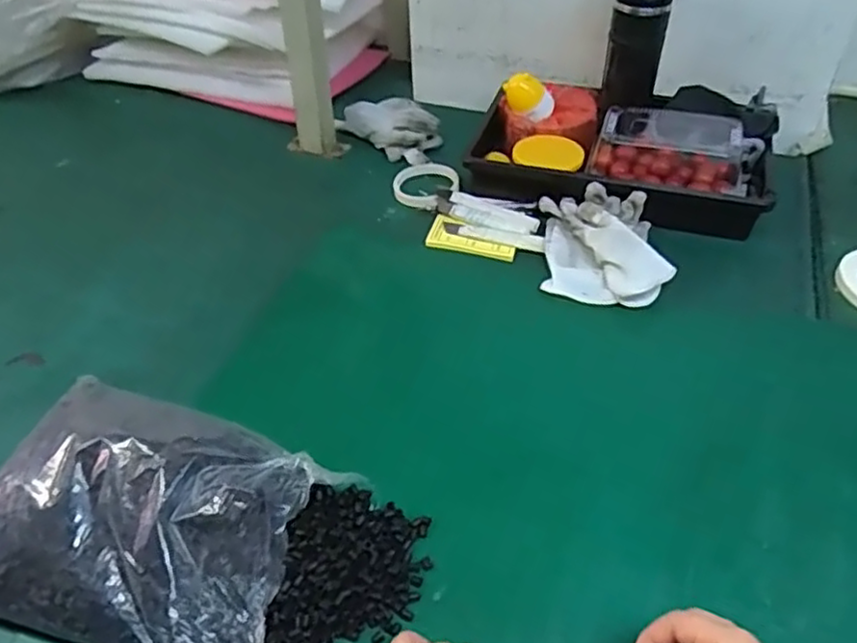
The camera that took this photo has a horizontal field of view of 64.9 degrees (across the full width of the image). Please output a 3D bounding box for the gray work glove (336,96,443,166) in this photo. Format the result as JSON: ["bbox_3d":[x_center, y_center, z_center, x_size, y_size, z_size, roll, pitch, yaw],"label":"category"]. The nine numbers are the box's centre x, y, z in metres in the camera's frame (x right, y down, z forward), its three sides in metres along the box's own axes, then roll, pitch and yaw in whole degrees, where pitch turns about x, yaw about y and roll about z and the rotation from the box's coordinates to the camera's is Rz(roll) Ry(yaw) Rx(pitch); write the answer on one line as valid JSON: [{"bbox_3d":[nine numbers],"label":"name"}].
[{"bbox_3d":[-0.050,-0.288,0.988,0.154,0.047,0.101,27,50,28],"label":"gray work glove"}]

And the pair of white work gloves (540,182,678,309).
[{"bbox_3d":[0.199,-0.087,0.767,0.143,0.048,0.164,6,43,8],"label":"pair of white work gloves"}]

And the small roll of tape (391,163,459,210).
[{"bbox_3d":[-0.007,-0.181,0.895,0.098,0.021,0.085,31,52,30],"label":"small roll of tape"}]

